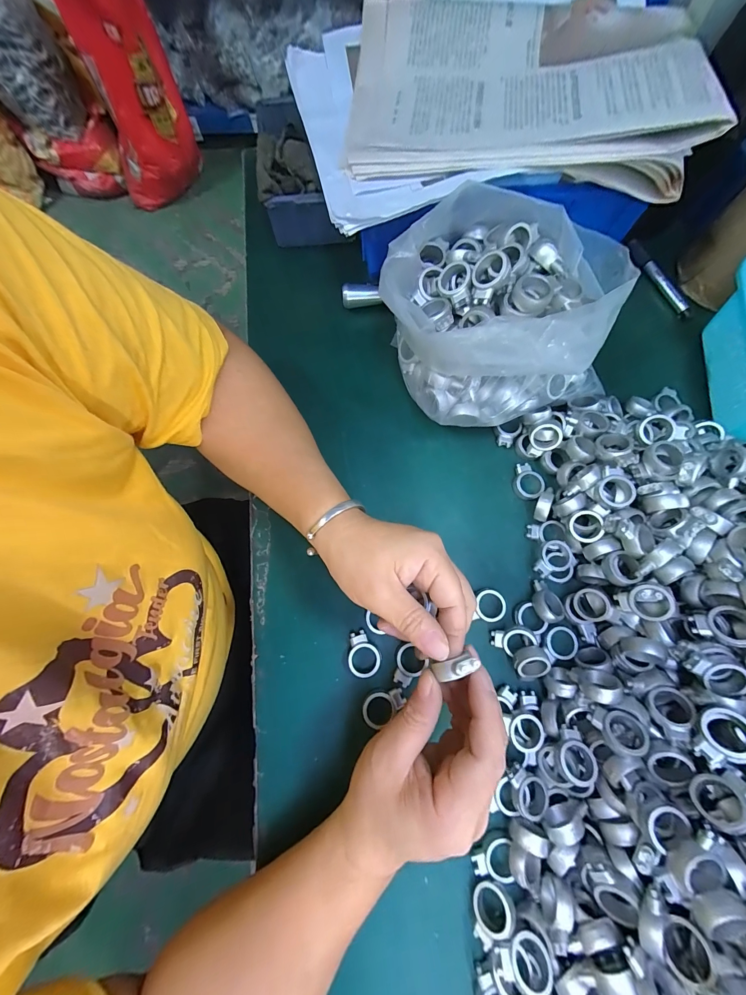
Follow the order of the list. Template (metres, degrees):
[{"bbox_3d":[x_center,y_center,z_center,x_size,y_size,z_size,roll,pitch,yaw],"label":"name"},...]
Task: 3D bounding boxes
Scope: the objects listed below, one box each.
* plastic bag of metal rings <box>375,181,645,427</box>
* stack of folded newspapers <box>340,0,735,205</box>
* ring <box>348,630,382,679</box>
[{"bbox_3d":[0.101,-0.147,0.284,0.159,0.119,0.158,-25,77,-7],"label":"plastic bag of metal rings"},{"bbox_3d":[0.119,-0.345,0.273,0.271,0.034,0.184,8,75,2],"label":"stack of folded newspapers"},{"bbox_3d":[-0.007,0.126,0.270,0.026,0.006,0.034,-10,75,-3],"label":"ring"}]

